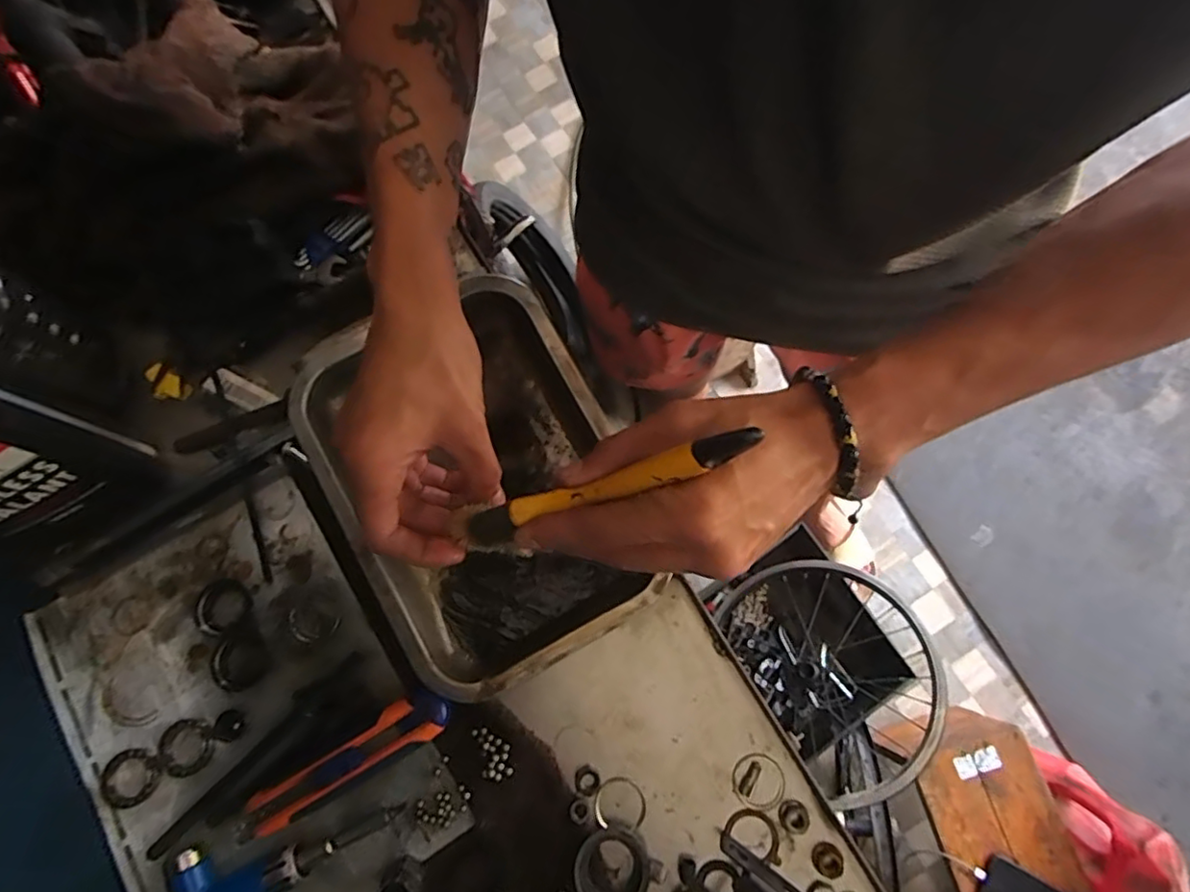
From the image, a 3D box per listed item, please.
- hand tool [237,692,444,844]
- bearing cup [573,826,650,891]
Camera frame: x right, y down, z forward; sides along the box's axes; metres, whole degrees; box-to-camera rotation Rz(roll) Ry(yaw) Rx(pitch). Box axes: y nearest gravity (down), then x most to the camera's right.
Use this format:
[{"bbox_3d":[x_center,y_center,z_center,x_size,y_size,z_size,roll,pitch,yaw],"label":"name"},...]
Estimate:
[{"bbox_3d":[-0.166,0.211,0.398,0.148,0.016,0.031,-31,76,-8],"label":"hand tool"},{"bbox_3d":[0.011,0.269,0.381,0.045,0.019,0.043,0,74,1],"label":"bearing cup"}]

